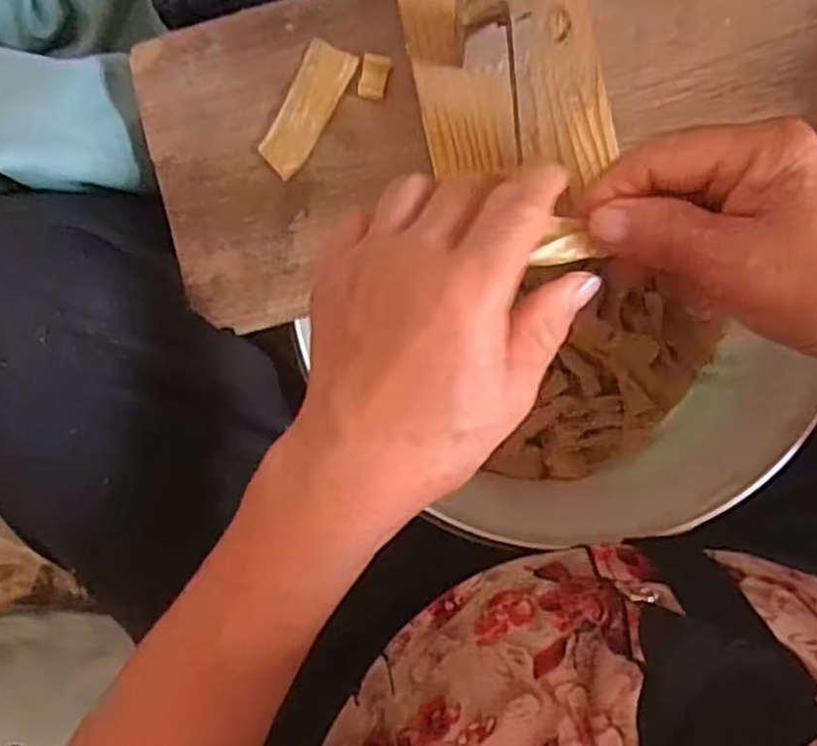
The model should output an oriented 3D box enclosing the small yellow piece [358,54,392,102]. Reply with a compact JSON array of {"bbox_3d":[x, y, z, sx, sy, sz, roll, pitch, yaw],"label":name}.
[{"bbox_3d":[-0.018,-0.153,0.387,0.014,0.004,0.022,15,92,5],"label":"small yellow piece"}]

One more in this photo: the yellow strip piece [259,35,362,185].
[{"bbox_3d":[-0.055,-0.139,0.393,0.027,0.004,0.071,28,93,5],"label":"yellow strip piece"}]

